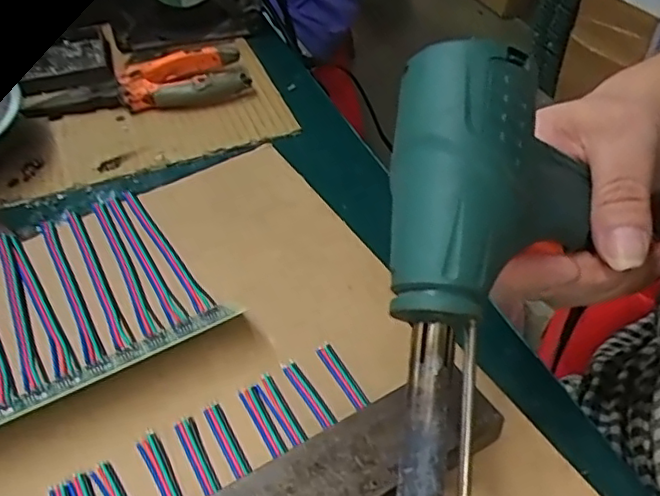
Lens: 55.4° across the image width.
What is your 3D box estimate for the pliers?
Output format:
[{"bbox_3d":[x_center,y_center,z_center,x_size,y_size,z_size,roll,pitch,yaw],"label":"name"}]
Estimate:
[{"bbox_3d":[-0.142,-0.124,0.458,0.159,0.015,0.058,-9,45,-8],"label":"pliers"}]

